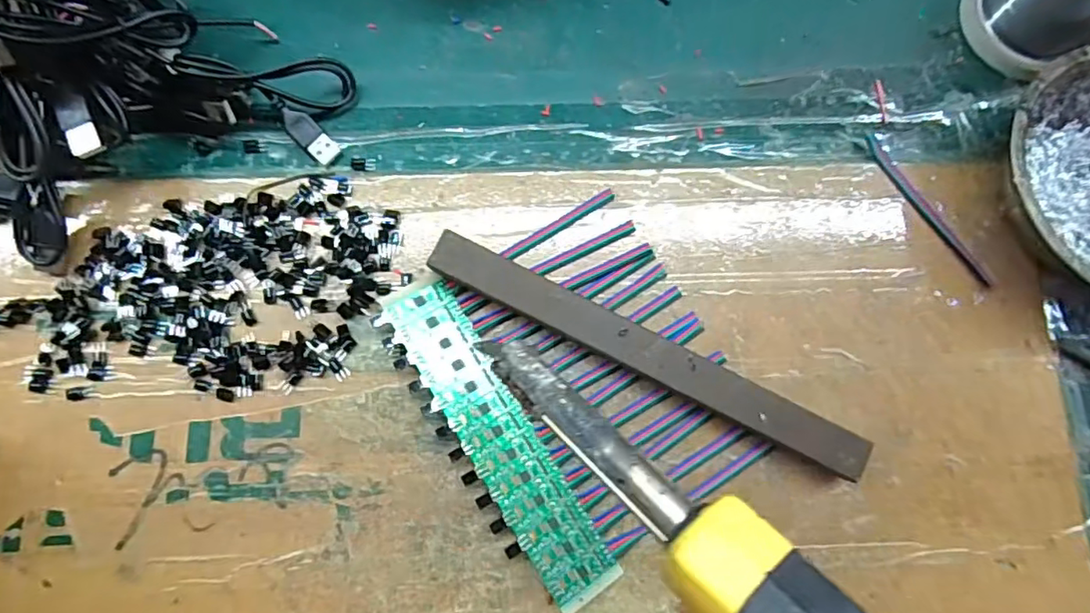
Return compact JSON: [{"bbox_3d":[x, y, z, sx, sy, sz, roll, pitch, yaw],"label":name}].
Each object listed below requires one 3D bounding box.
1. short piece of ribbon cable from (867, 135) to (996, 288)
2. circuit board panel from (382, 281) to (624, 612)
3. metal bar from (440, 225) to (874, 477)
[{"bbox_3d":[0.196,-0.049,0.299,0.009,0.004,0.095,-33,81,-8],"label":"short piece of ribbon cable"},{"bbox_3d":[-0.021,0.061,0.268,0.033,0.010,0.158,-32,81,-7],"label":"circuit board panel"},{"bbox_3d":[0.046,0.022,0.273,0.214,0.018,0.019,27,79,4],"label":"metal bar"}]

